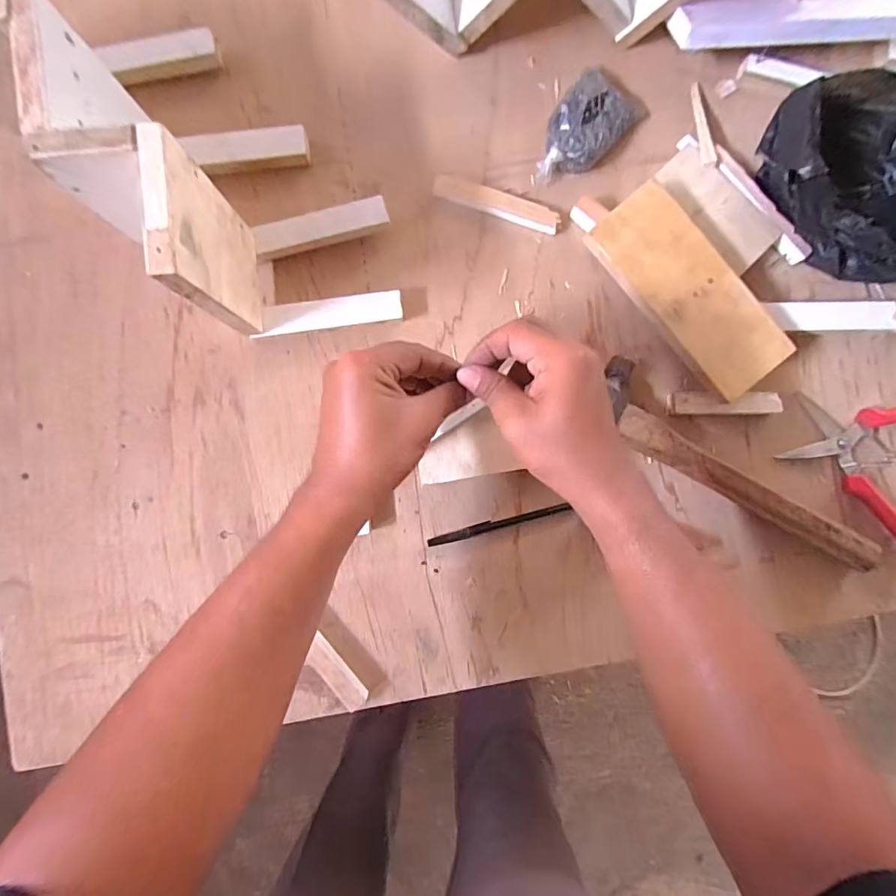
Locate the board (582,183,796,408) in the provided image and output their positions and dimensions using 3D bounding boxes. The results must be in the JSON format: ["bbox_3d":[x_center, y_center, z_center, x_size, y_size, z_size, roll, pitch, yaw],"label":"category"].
[{"bbox_3d":[0.226,-0.145,0.445,0.086,0.008,0.202,-41,90,5],"label":"board"}]

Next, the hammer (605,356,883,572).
[{"bbox_3d":[0.265,0.029,0.460,0.304,0.031,0.077,37,87,-1],"label":"hammer"}]

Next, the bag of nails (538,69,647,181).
[{"bbox_3d":[0.133,-0.313,0.467,0.065,0.027,0.129,44,87,0],"label":"bag of nails"}]

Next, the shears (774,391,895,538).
[{"bbox_3d":[0.406,0.009,0.471,0.142,0.028,0.150,17,87,-2],"label":"shears"}]

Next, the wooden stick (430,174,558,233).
[{"bbox_3d":[0.048,-0.236,0.469,0.123,0.007,0.024,17,87,-2],"label":"wooden stick"}]

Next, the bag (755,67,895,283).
[{"bbox_3d":[0.398,-0.252,0.444,0.164,0.095,0.192,-25,89,-3],"label":"bag"}]

